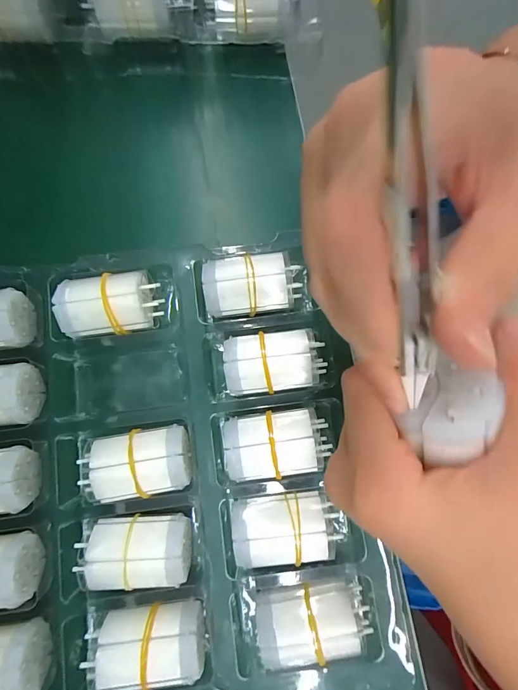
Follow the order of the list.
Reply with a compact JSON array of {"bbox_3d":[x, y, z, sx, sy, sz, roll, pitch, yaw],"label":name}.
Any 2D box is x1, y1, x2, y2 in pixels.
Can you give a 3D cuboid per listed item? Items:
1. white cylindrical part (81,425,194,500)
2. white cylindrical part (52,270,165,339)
[{"bbox_3d":[-0.074,0.074,0.235,0.061,0.038,0.039,-7,79,-1],"label":"white cylindrical part"},{"bbox_3d":[-0.099,-0.025,0.252,0.063,0.038,0.039,-13,79,-2],"label":"white cylindrical part"}]

